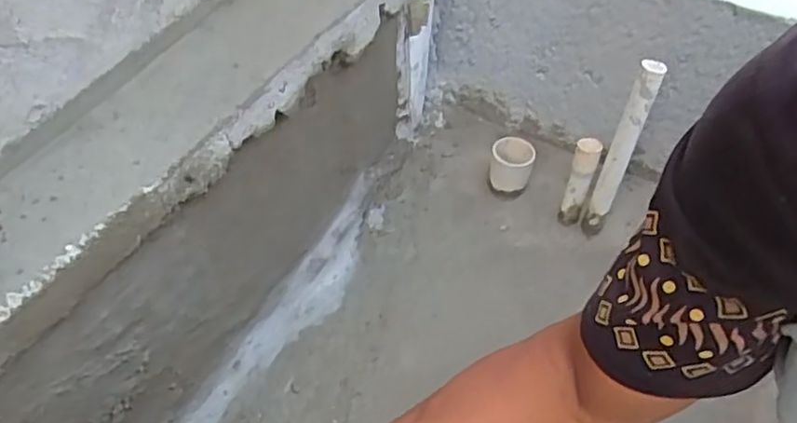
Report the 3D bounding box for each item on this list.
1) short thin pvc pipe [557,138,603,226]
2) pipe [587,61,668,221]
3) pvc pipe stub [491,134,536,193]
[{"bbox_3d":[0.192,-0.026,0.729,0.024,0.116,0.026,18,48,12],"label":"short thin pvc pipe"},{"bbox_3d":[0.224,-0.054,0.685,0.022,0.216,0.029,22,49,15],"label":"pipe"},{"bbox_3d":[0.128,-0.048,0.771,0.046,0.064,0.047,2,47,-2],"label":"pvc pipe stub"}]

